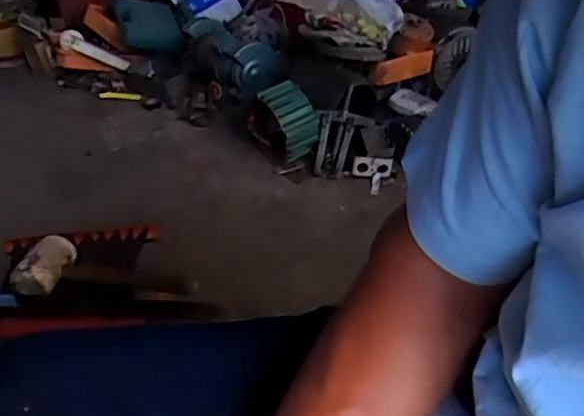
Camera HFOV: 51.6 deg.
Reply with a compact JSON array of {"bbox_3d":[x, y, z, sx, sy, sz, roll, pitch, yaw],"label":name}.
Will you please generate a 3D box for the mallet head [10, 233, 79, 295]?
[{"bbox_3d":[-0.395,0.091,0.969,0.049,0.052,0.104,11,38,20],"label":"mallet head"}]

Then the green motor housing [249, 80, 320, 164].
[{"bbox_3d":[-0.017,-0.182,1.424,0.138,0.197,0.105,26,46,36],"label":"green motor housing"}]

